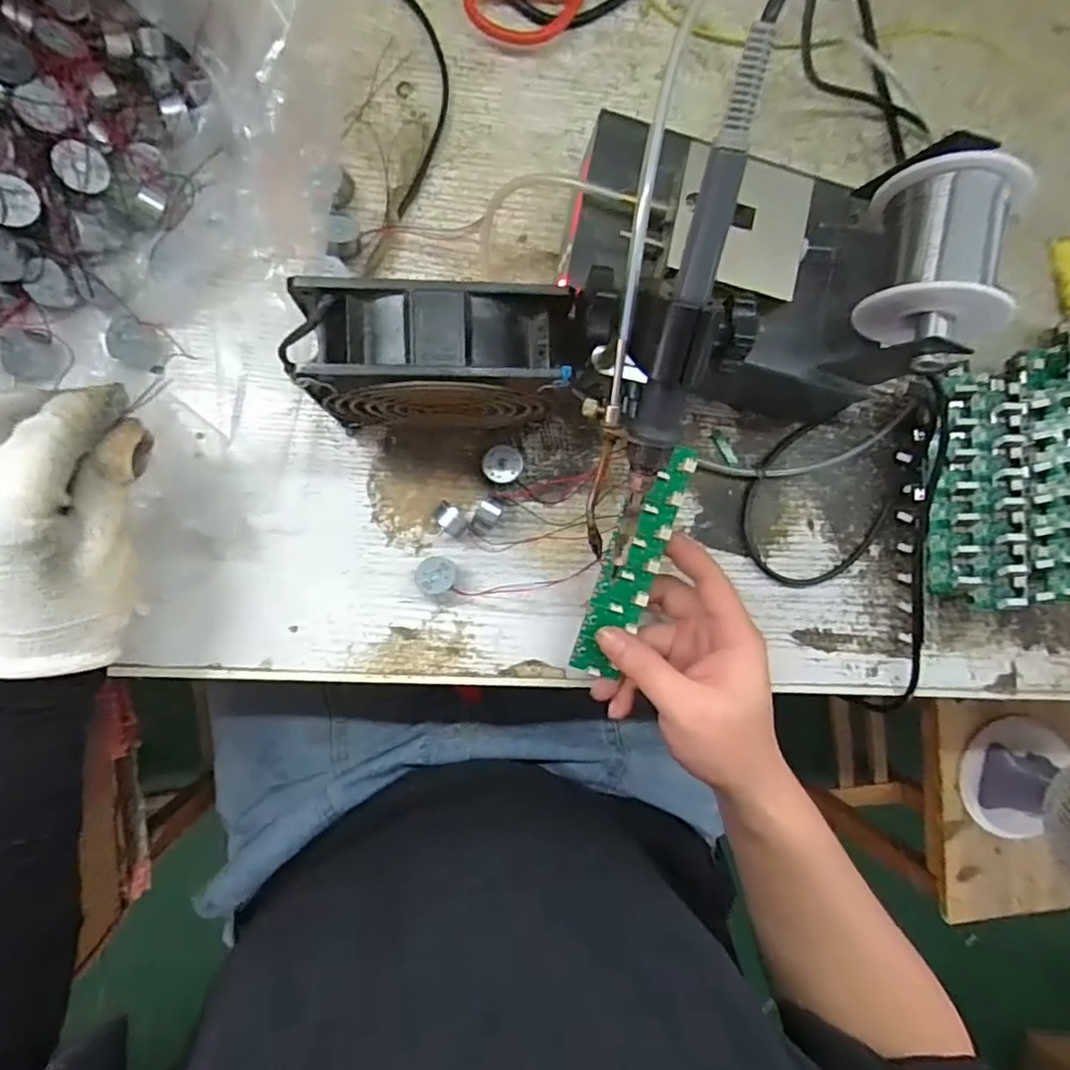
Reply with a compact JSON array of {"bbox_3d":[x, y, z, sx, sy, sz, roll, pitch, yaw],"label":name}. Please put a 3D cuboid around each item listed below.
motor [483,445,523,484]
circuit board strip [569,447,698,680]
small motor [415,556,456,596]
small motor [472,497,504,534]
[{"bbox_3d":[-0.020,-0.043,0.364,0.023,0.013,0.022,0,89,-7],"label":"motor"},{"bbox_3d":[0.055,0.015,0.338,0.030,0.011,0.136,23,95,-6],"label":"circuit board strip"},{"bbox_3d":[-0.059,0.024,0.355,0.022,0.019,0.021,2,89,-7],"label":"small motor"},{"bbox_3d":[-0.028,-0.011,0.357,0.015,0.024,0.021,27,86,-6],"label":"small motor"}]

